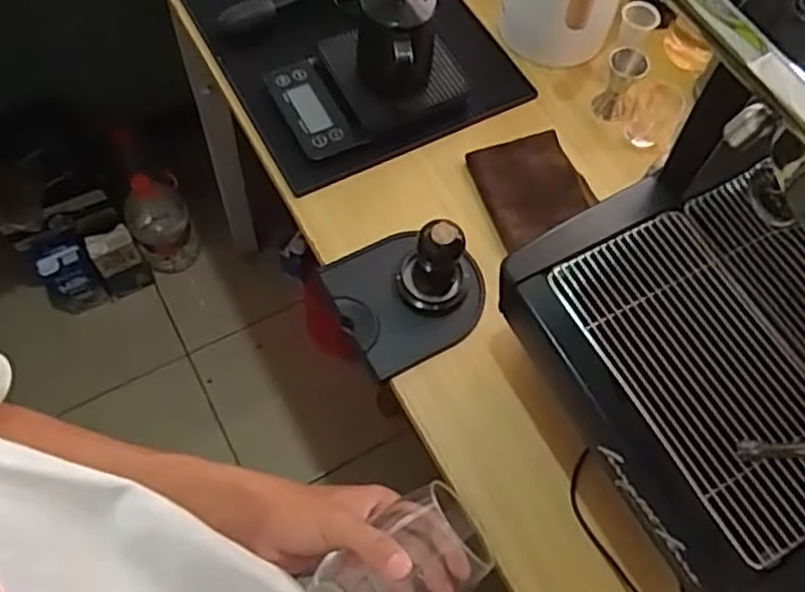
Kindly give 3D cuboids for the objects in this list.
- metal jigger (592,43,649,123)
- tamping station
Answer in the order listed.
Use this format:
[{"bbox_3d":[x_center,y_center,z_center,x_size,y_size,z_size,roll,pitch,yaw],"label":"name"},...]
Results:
[{"bbox_3d":[0.232,-0.226,0.752,0.038,0.081,0.030,25,65,8],"label":"metal jigger"},{"bbox_3d":[0.008,-0.018,0.626,0.128,0.103,0.121,-26,69,-15],"label":"tamping station"}]

